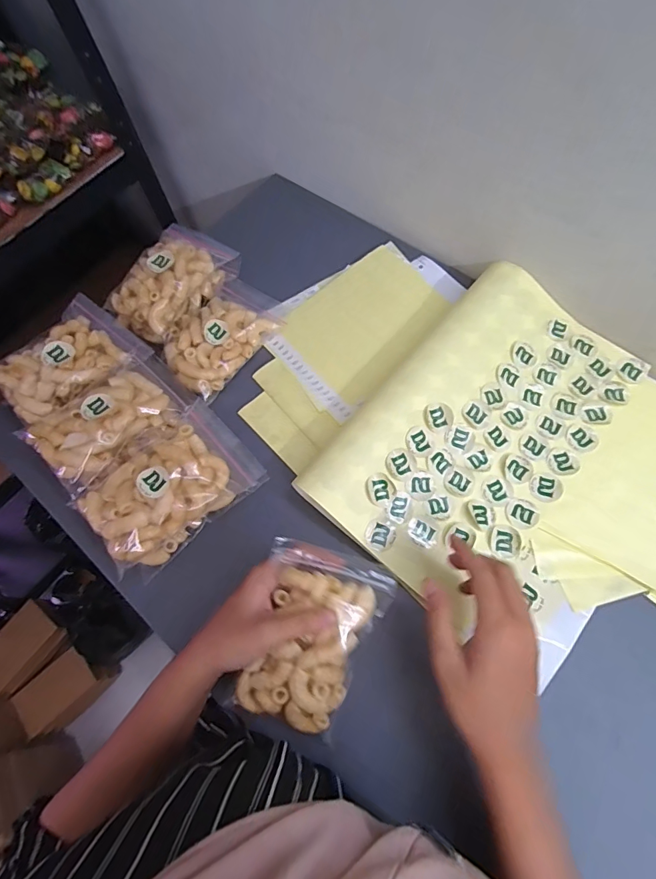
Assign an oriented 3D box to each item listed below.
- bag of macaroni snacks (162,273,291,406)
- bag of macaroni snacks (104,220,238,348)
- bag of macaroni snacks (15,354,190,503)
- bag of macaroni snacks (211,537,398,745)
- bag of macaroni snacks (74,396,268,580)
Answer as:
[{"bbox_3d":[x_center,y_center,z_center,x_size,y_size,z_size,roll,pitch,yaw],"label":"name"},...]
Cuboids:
[{"bbox_3d":[-0.116,-0.122,0.474,0.091,0.027,0.147,34,74,17],"label":"bag of macaroni snacks"},{"bbox_3d":[-0.170,-0.176,0.479,0.092,0.061,0.140,22,71,14],"label":"bag of macaroni snacks"},{"bbox_3d":[-0.206,-0.020,0.405,0.091,0.041,0.128,41,76,19],"label":"bag of macaroni snacks"},{"bbox_3d":[-0.015,0.151,0.330,0.089,0.032,0.127,21,91,10],"label":"bag of macaroni snacks"},{"bbox_3d":[-0.140,0.042,0.392,0.141,0.058,0.100,-39,69,-11],"label":"bag of macaroni snacks"}]

